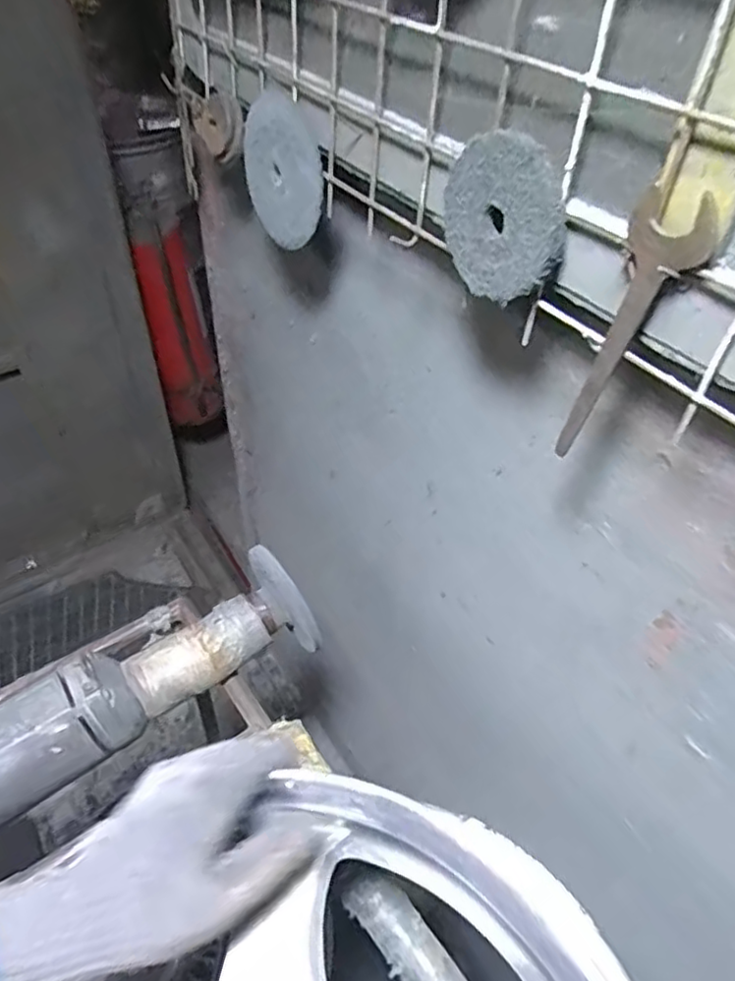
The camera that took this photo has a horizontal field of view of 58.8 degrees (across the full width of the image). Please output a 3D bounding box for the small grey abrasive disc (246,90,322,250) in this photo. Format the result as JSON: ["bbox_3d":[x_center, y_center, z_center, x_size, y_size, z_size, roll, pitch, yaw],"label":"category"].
[{"bbox_3d":[-0.072,-0.267,0.554,0.009,0.106,0.108,-25,90,-36],"label":"small grey abrasive disc"}]

